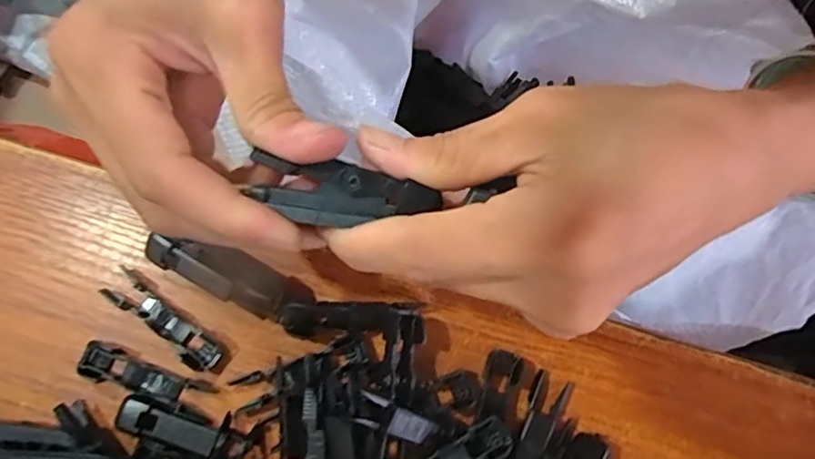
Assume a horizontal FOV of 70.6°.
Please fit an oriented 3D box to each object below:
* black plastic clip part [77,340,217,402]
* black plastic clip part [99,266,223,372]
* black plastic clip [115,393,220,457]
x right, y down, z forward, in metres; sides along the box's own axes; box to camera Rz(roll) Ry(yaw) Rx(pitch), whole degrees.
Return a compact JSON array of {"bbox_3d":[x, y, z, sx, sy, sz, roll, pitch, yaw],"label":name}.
[{"bbox_3d":[-0.107,0.060,0.233,0.053,0.006,0.014,19,80,5],"label":"black plastic clip part"},{"bbox_3d":[-0.101,0.038,0.237,0.056,0.007,0.013,37,82,8],"label":"black plastic clip part"},{"bbox_3d":[-0.094,0.077,0.227,0.040,0.009,0.014,16,80,4],"label":"black plastic clip"}]

